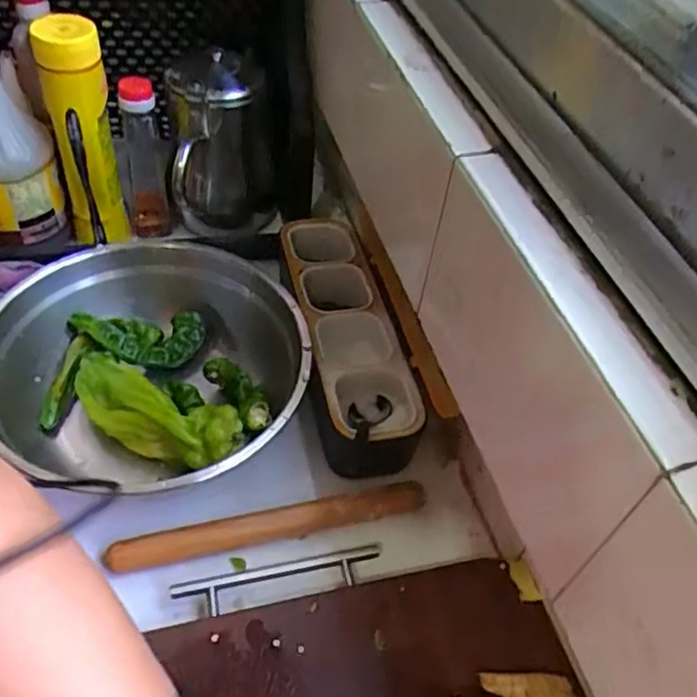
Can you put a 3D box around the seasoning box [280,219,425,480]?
[{"bbox_3d":[-0.003,-0.016,0.592,0.098,0.071,0.260,-4,49,-12],"label":"seasoning box"}]

